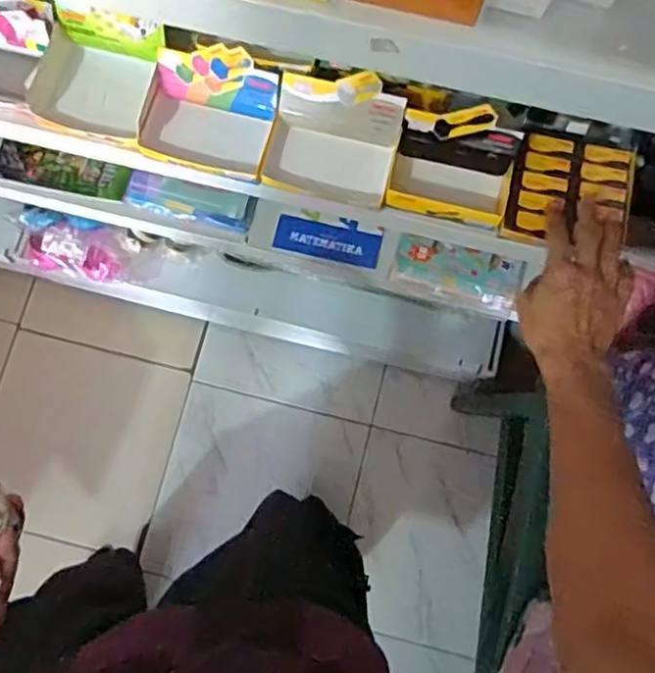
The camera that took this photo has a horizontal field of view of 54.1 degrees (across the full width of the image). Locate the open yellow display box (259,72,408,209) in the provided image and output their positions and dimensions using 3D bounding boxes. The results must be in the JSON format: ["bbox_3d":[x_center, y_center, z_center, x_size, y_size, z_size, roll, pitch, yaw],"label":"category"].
[{"bbox_3d":[0.006,-0.214,0.701,0.138,0.072,0.116,13,80,2],"label":"open yellow display box"}]

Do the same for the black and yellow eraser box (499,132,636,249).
[{"bbox_3d":[0.262,-0.152,0.685,0.128,0.023,0.135,17,80,3],"label":"black and yellow eraser box"}]

